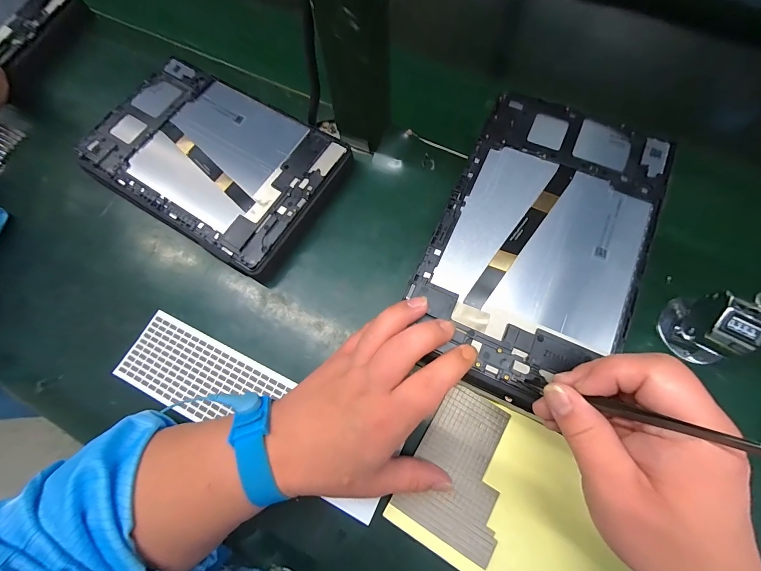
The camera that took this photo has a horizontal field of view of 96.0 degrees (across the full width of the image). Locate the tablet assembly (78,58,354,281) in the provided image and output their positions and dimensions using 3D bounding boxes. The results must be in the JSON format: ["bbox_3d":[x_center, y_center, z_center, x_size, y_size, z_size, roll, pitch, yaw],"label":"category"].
[{"bbox_3d":[-0.164,-0.123,0.343,0.234,0.031,0.152,30,75,11],"label":"tablet assembly"}]

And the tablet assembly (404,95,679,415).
[{"bbox_3d":[0.123,-0.038,0.263,0.148,0.008,0.241,23,74,9],"label":"tablet assembly"}]

